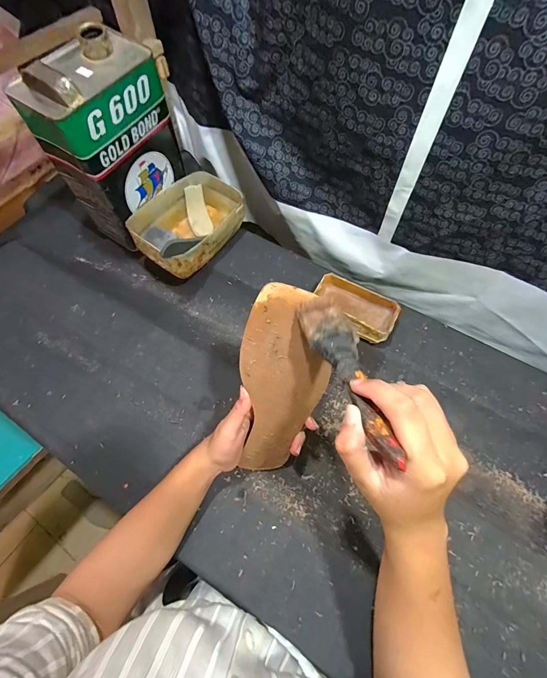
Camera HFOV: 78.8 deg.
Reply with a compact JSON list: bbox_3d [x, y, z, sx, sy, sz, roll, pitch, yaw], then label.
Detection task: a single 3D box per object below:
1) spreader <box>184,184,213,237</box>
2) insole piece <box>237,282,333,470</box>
[{"bbox_3d":[-0.138,-0.232,0.609,0.039,0.011,0.088,-20,99,-24],"label":"spreader"},{"bbox_3d":[0.010,0.061,0.350,0.083,0.236,0.026,4,28,2],"label":"insole piece"}]

